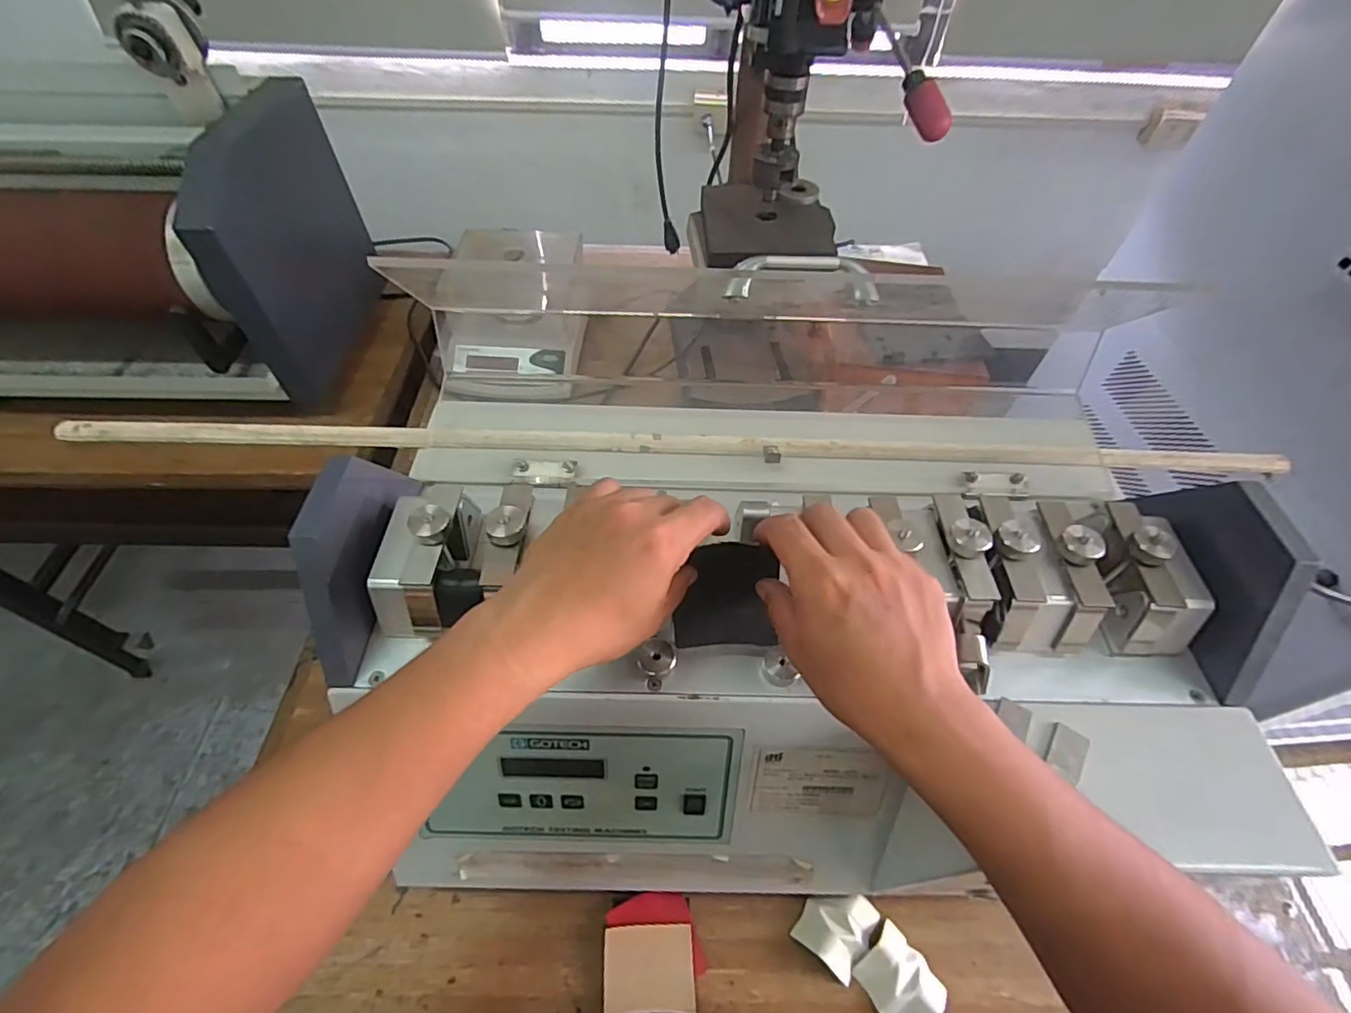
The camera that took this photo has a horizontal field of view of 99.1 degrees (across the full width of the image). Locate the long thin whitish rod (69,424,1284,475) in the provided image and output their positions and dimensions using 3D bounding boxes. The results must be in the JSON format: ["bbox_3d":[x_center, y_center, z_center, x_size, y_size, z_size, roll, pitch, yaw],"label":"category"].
[{"bbox_3d":[-0.004,-0.047,0.476,0.966,0.019,0.026,2,54,0],"label":"long thin whitish rod"}]

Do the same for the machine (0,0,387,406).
[{"bbox_3d":[-0.897,-0.369,0.773,0.802,0.337,0.327,3,54,0],"label":"machine"}]

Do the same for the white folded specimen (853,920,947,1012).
[{"bbox_3d":[0.186,0.390,0.471,0.052,0.018,0.063,-30,60,-22],"label":"white folded specimen"}]

